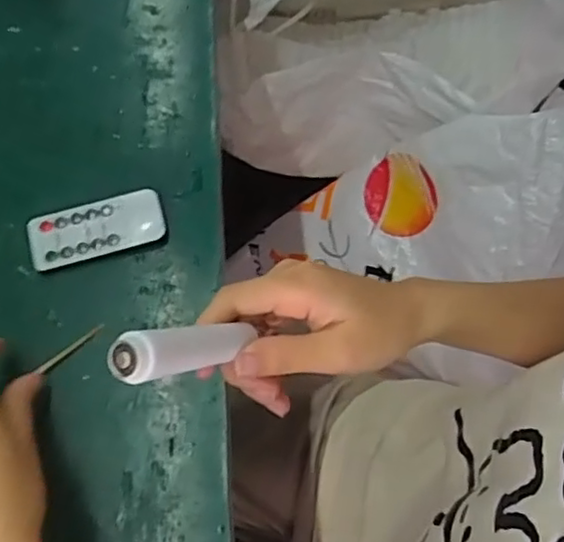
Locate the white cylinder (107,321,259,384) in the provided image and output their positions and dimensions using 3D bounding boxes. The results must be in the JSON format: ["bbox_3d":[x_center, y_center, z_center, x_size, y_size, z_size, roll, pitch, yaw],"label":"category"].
[{"bbox_3d":[-0.038,0.032,0.283,0.014,0.081,0.019,-46,70,24],"label":"white cylinder"}]

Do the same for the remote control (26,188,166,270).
[{"bbox_3d":[-0.118,-0.027,0.430,0.084,0.006,0.037,-14,68,-5],"label":"remote control"}]

